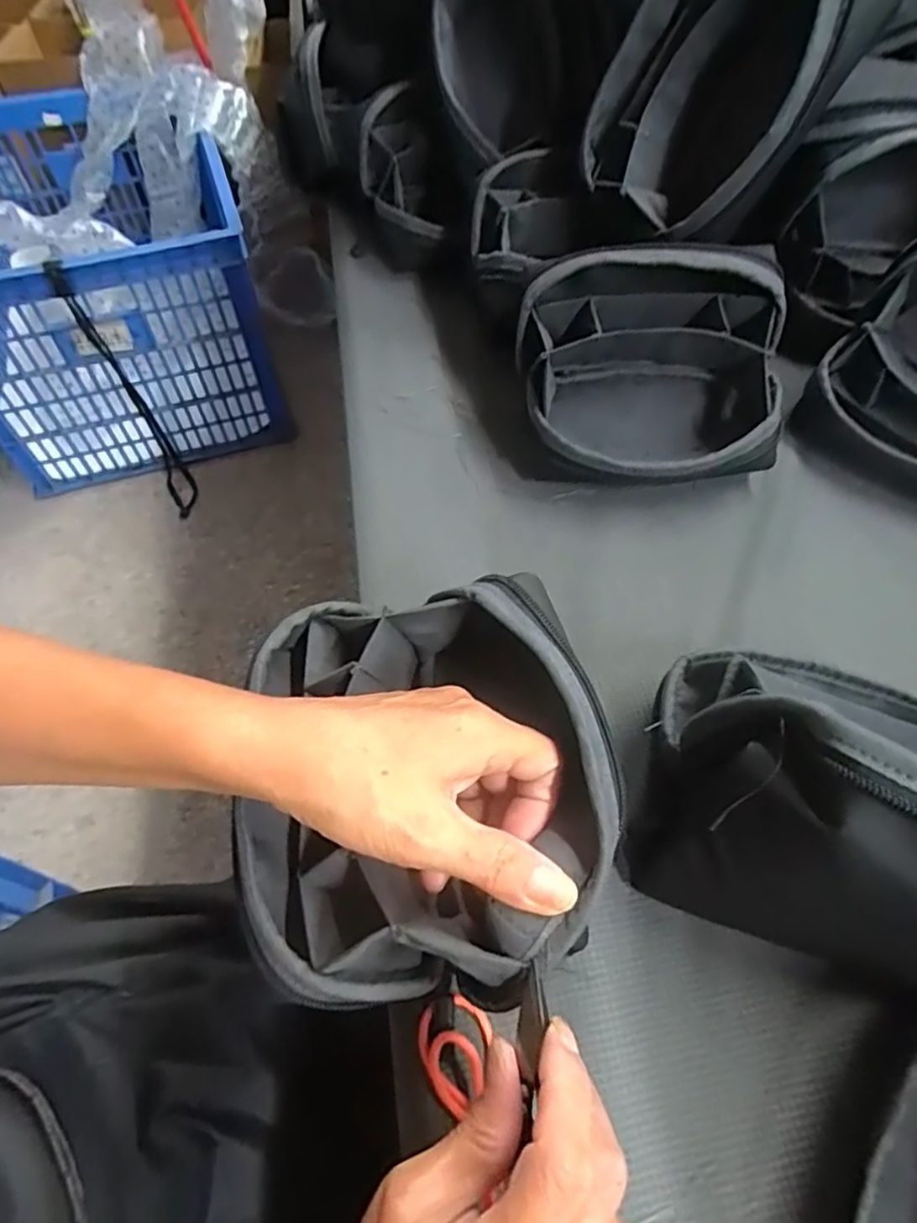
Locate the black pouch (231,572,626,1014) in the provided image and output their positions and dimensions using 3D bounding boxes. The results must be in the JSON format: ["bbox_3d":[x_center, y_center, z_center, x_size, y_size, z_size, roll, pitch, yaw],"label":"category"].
[{"bbox_3d":[-0.015,0.062,0.256,0.135,0.067,0.156,-4,57,-3],"label":"black pouch"}]

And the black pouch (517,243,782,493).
[{"bbox_3d":[0.130,-0.147,0.415,0.166,0.112,0.114,-8,57,-5],"label":"black pouch"}]

